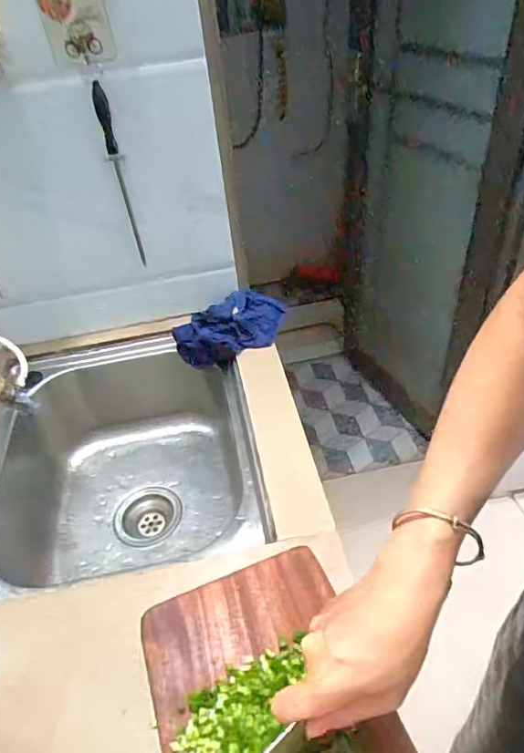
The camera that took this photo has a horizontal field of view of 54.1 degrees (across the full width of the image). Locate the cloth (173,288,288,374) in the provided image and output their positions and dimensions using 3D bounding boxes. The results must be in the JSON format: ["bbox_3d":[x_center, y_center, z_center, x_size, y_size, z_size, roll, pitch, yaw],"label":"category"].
[{"bbox_3d":[-0.049,-0.070,0.828,0.170,0.088,0.084,-17,43,-12],"label":"cloth"}]

